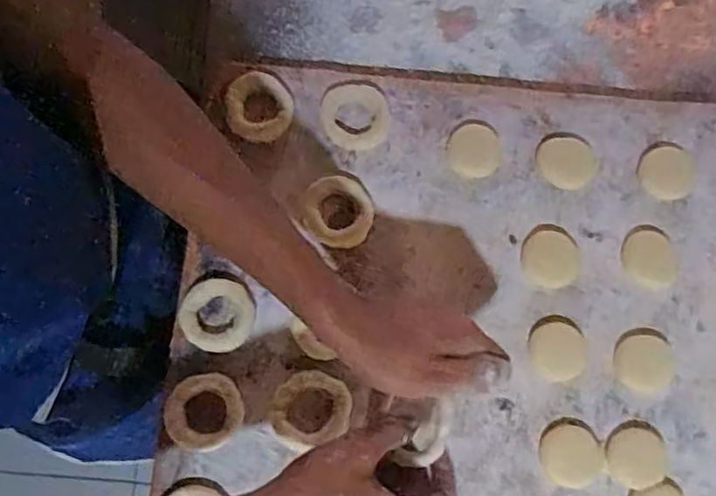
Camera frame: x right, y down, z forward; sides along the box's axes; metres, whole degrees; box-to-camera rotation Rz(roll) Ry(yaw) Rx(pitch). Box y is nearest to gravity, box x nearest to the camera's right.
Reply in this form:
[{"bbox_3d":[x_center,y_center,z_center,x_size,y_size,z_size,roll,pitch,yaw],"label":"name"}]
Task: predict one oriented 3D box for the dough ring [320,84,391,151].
[{"bbox_3d":[-0.003,-0.114,0.547,0.060,0.007,0.059,0,80,0],"label":"dough ring"}]

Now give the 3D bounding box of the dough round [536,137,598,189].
[{"bbox_3d":[0.177,-0.072,0.536,0.049,0.004,0.043,2,80,1],"label":"dough round"}]

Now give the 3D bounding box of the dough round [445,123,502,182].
[{"bbox_3d":[0.099,-0.081,0.537,0.044,0.004,0.047,13,80,2],"label":"dough round"}]

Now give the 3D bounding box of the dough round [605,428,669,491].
[{"bbox_3d":[0.216,0.163,0.489,0.047,0.004,0.044,0,80,0],"label":"dough round"}]

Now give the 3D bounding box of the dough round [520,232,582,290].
[{"bbox_3d":[0.159,0.010,0.520,0.046,0.004,0.046,0,80,0],"label":"dough round"}]

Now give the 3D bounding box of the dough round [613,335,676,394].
[{"bbox_3d":[0.229,0.092,0.503,0.047,0.004,0.043,0,80,0],"label":"dough round"}]

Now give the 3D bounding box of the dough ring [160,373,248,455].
[{"bbox_3d":[-0.120,0.128,0.492,0.058,0.007,0.062,0,80,0],"label":"dough ring"}]

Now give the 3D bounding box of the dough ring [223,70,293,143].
[{"bbox_3d":[-0.084,-0.121,0.542,0.058,0.009,0.059,0,80,0],"label":"dough ring"}]

